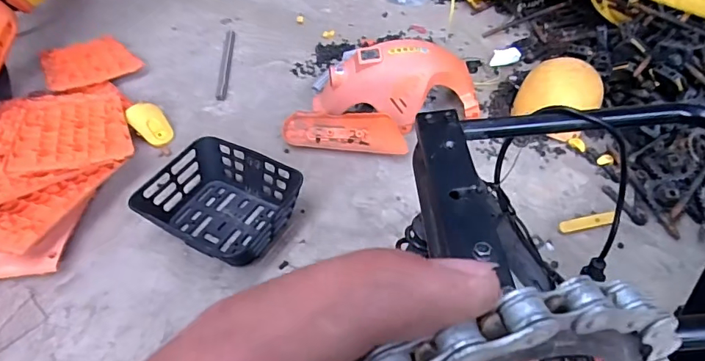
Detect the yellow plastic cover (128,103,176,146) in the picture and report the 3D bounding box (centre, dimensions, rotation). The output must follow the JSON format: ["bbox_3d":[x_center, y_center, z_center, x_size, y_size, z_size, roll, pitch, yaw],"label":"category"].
[{"bbox_3d":[-0.565,-0.158,1.341,0.155,0.021,0.099,49,51,7],"label":"yellow plastic cover"}]

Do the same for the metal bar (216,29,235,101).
[{"bbox_3d":[-0.412,-0.385,1.564,0.034,0.010,0.372,-6,49,1],"label":"metal bar"}]

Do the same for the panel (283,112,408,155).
[{"bbox_3d":[-0.044,-0.137,1.301,0.287,0.022,0.106,5,74,7],"label":"panel"}]

